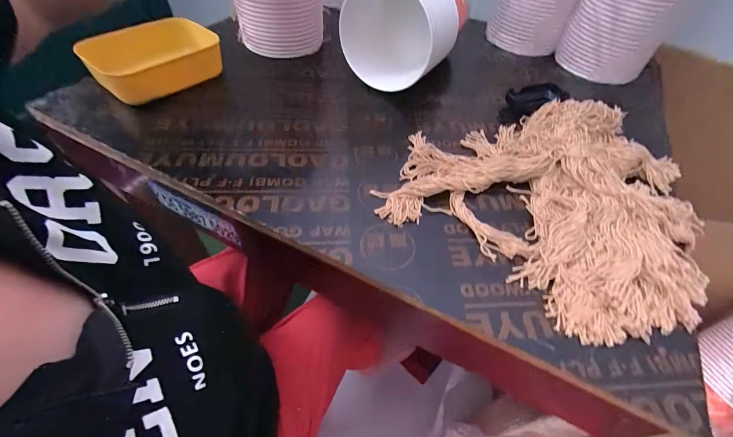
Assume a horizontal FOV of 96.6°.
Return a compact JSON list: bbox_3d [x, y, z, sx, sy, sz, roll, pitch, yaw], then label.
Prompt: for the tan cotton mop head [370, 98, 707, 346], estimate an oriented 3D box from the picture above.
[{"bbox_3d":[0.241,-0.054,0.428,0.373,0.049,0.364,35,57,23],"label":"tan cotton mop head"}]

